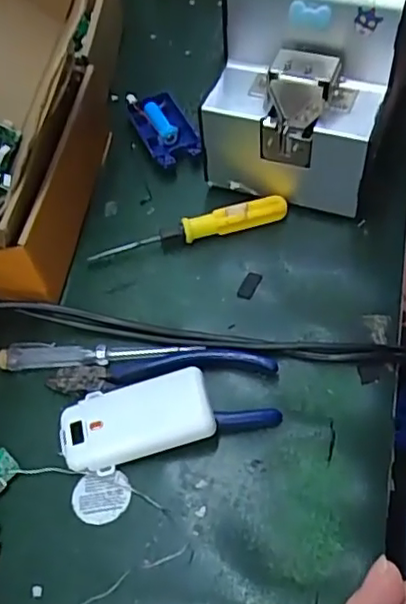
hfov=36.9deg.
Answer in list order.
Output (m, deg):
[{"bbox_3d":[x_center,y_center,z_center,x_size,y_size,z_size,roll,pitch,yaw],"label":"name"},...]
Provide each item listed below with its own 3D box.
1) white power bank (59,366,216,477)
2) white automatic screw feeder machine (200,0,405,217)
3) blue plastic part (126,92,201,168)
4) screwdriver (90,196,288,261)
[{"bbox_3d":[-0.041,0.074,0.378,0.093,0.018,0.046,-16,53,-3],"label":"white power bank"},{"bbox_3d":[0.089,-0.186,0.474,0.133,0.152,0.175,14,57,18],"label":"white automatic screw feeder machine"},{"bbox_3d":[-0.036,-0.156,0.544,0.041,0.023,0.092,-24,54,-9],"label":"blue plastic part"},{"bbox_3d":[-0.010,-0.057,0.471,0.152,0.022,0.015,-14,53,-2],"label":"screwdriver"}]

